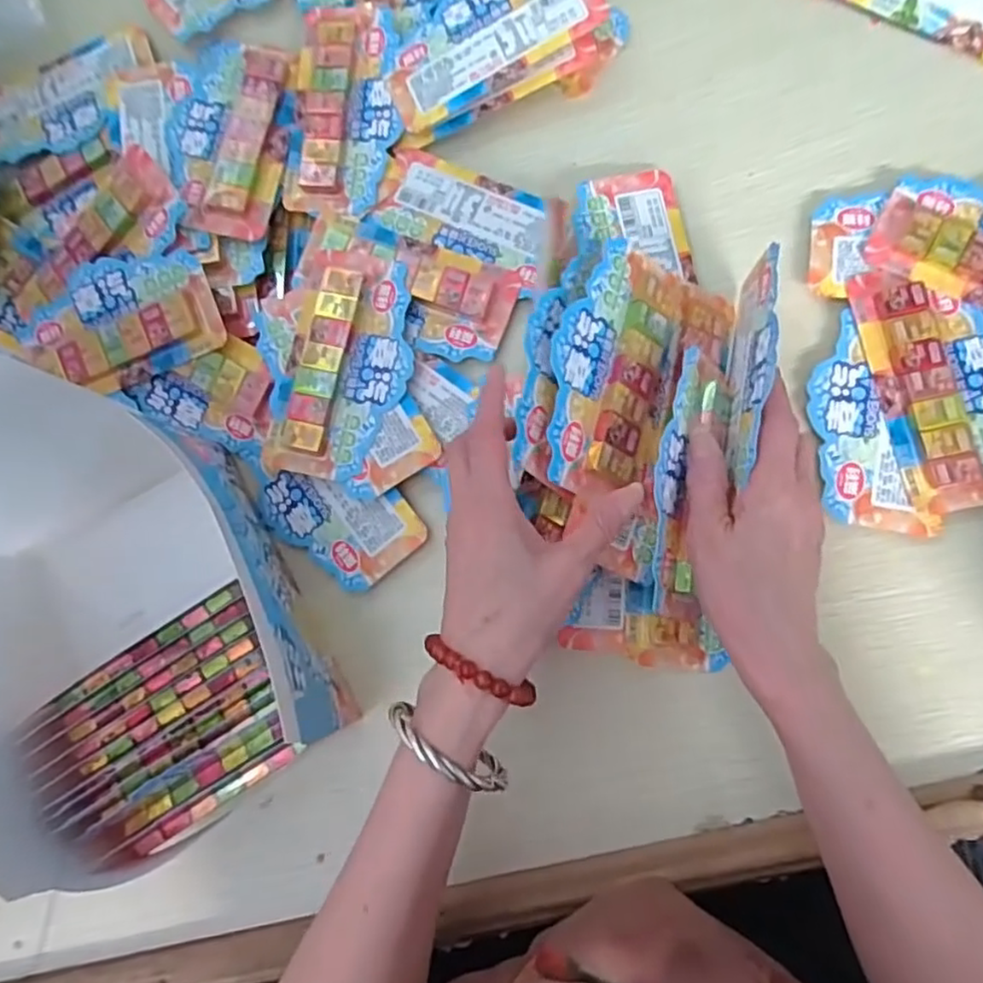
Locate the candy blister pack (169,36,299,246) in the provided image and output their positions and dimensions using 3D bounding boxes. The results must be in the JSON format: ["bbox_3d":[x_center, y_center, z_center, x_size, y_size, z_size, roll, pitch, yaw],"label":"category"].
[{"bbox_3d":[-0.176,-0.239,0.442,0.073,0.021,0.140,7,85,6],"label":"candy blister pack"}]

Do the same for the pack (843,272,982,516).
[{"bbox_3d":[0.263,-0.063,0.377,0.076,0.013,0.143,-12,83,4],"label":"pack"}]

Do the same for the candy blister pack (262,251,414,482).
[{"bbox_3d":[-0.091,-0.080,0.415,0.075,0.019,0.144,12,86,7],"label":"candy blister pack"}]

